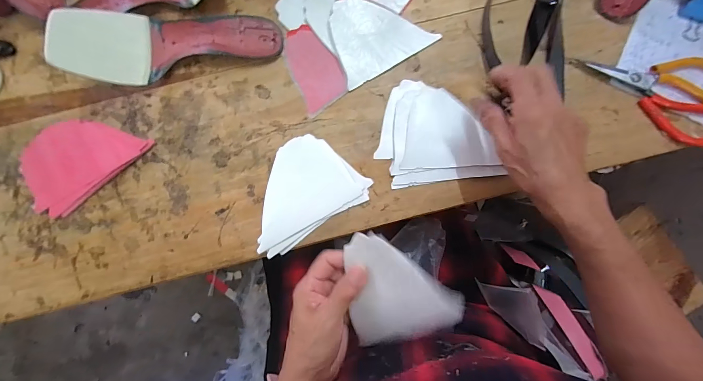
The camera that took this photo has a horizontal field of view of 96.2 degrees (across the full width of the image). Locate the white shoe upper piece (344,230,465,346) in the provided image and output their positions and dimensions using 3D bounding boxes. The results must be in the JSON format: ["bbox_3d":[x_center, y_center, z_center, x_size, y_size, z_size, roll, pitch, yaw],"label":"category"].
[{"bbox_3d":[0.027,0.090,0.291,0.120,0.007,0.099,-40,78,36],"label":"white shoe upper piece"}]

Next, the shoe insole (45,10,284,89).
[{"bbox_3d":[-0.209,-0.186,0.370,0.227,0.070,0.080,-15,82,0],"label":"shoe insole"}]

